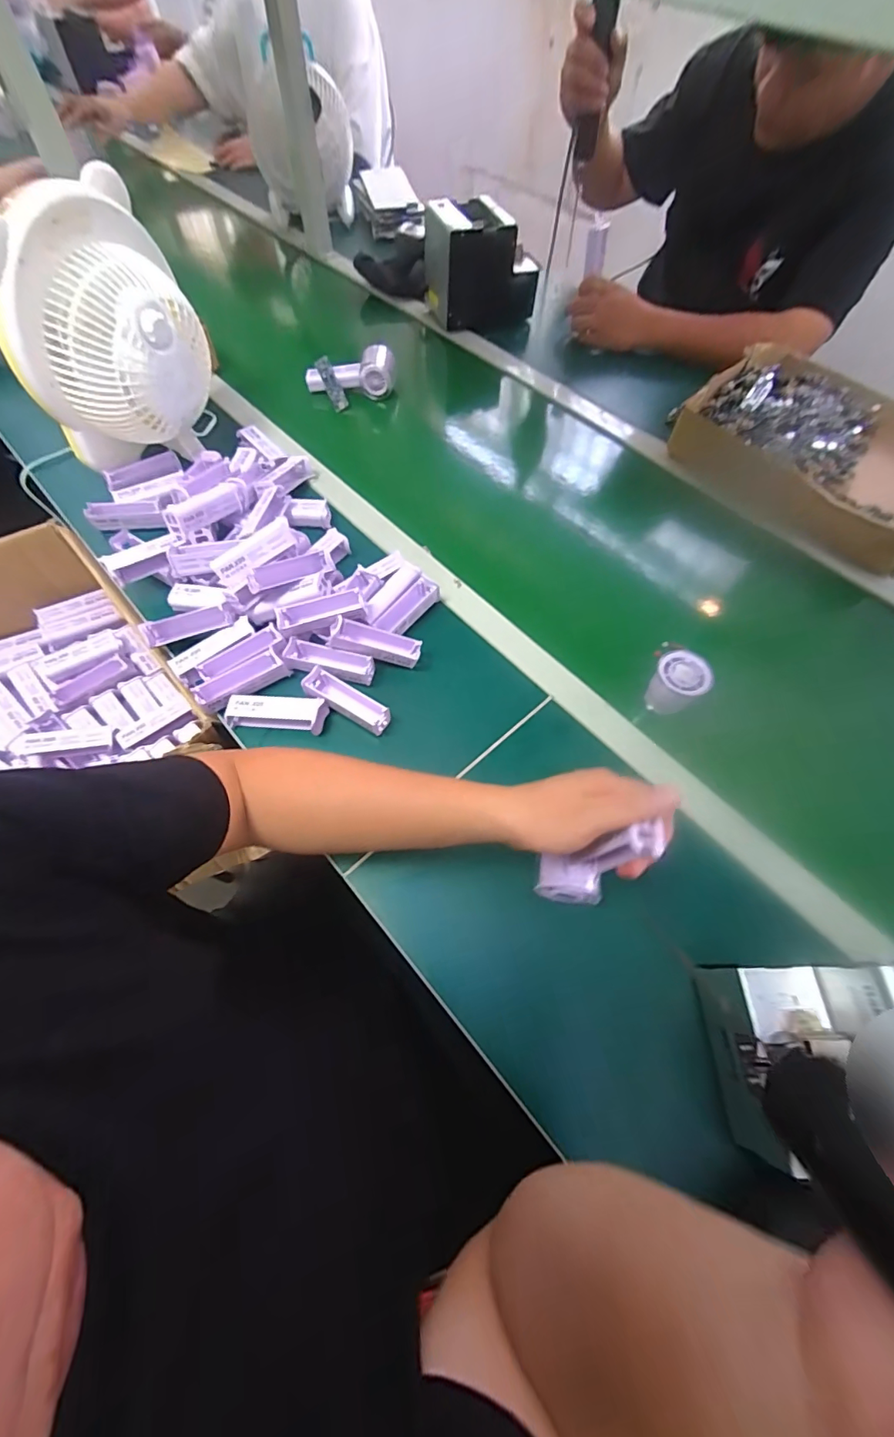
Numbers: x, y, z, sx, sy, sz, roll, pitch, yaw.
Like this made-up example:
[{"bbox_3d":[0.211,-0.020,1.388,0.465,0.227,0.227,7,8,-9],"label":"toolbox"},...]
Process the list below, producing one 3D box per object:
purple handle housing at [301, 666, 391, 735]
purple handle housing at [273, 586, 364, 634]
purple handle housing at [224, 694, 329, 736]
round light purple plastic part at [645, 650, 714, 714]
[{"bbox_3d":[-0.109,-0.020,0.534,0.099,0.025,0.033,27,65,12],"label":"purple handle housing"},{"bbox_3d":[-0.141,-0.118,0.543,0.099,0.024,0.030,-12,62,7],"label":"purple handle housing"},{"bbox_3d":[-0.186,-0.007,0.531,0.105,0.025,0.032,5,62,1],"label":"purple handle housing"},{"bbox_3d":[0.256,-0.037,0.544,0.047,0.064,0.053,-40,70,-20],"label":"round light purple plastic part"}]

